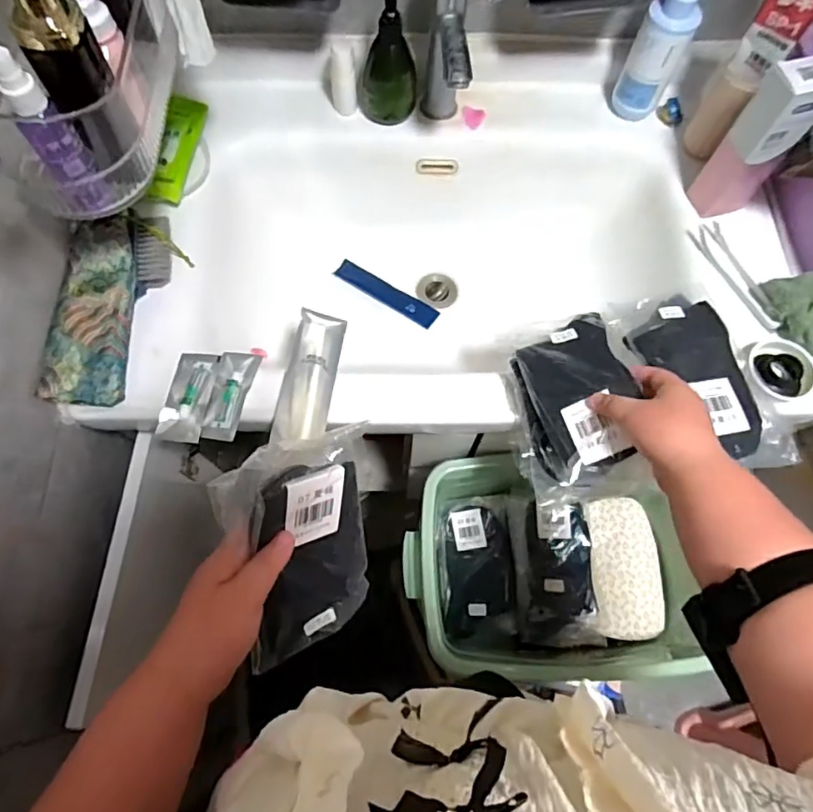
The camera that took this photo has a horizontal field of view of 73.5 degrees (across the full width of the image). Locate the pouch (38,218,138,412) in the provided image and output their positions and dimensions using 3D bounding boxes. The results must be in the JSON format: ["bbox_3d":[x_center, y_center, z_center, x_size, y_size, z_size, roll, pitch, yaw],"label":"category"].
[{"bbox_3d":[-0.320,-0.099,0.563,0.058,0.048,0.200,1,69,-2],"label":"pouch"}]

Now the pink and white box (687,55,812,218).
[{"bbox_3d":[0.379,-0.280,0.588,0.059,0.170,0.049,-18,70,-9],"label":"pink and white box"}]

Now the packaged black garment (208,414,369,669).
[{"bbox_3d":[-0.072,0.101,0.387,0.103,0.176,0.015,-24,36,-34],"label":"packaged black garment"}]

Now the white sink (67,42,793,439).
[{"bbox_3d":[0.035,-0.199,0.707,0.737,0.182,0.480,-2,69,-3],"label":"white sink"}]

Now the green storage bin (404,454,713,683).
[{"bbox_3d":[0.178,0.213,0.756,0.345,0.160,0.269,1,69,-2],"label":"green storage bin"}]

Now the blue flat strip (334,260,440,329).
[{"bbox_3d":[-0.028,-0.160,0.775,0.157,0.007,0.033,30,71,9],"label":"blue flat strip"}]

